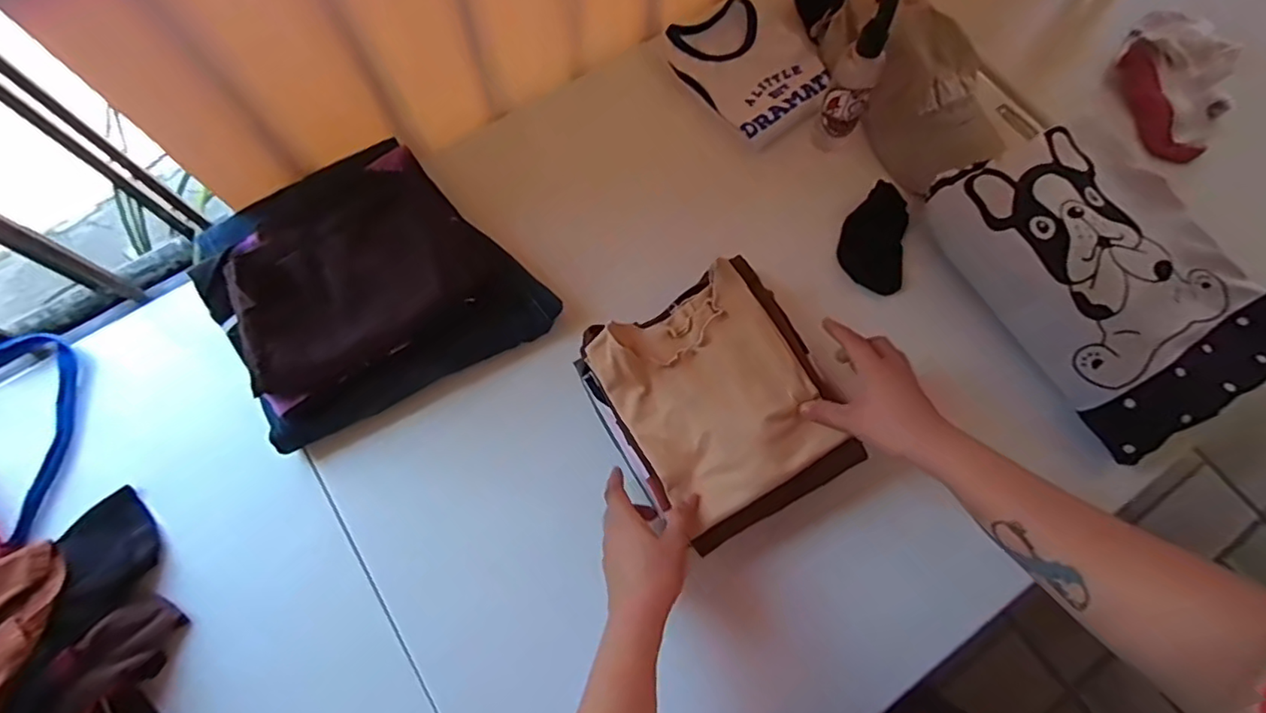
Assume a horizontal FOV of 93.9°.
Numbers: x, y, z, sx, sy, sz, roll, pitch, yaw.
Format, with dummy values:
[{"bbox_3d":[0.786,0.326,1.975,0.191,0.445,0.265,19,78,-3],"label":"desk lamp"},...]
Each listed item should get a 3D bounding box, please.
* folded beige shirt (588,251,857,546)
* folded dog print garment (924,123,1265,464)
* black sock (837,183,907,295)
[{"bbox_3d":[0.076,0.030,0.537,0.169,0.030,0.193,-30,74,-9],"label":"folded beige shirt"},{"bbox_3d":[0.486,-0.091,0.599,0.218,0.063,0.313,-29,73,-9],"label":"folded dog print garment"},{"bbox_3d":[0.267,-0.132,0.656,0.068,0.032,0.114,8,72,3],"label":"black sock"}]

